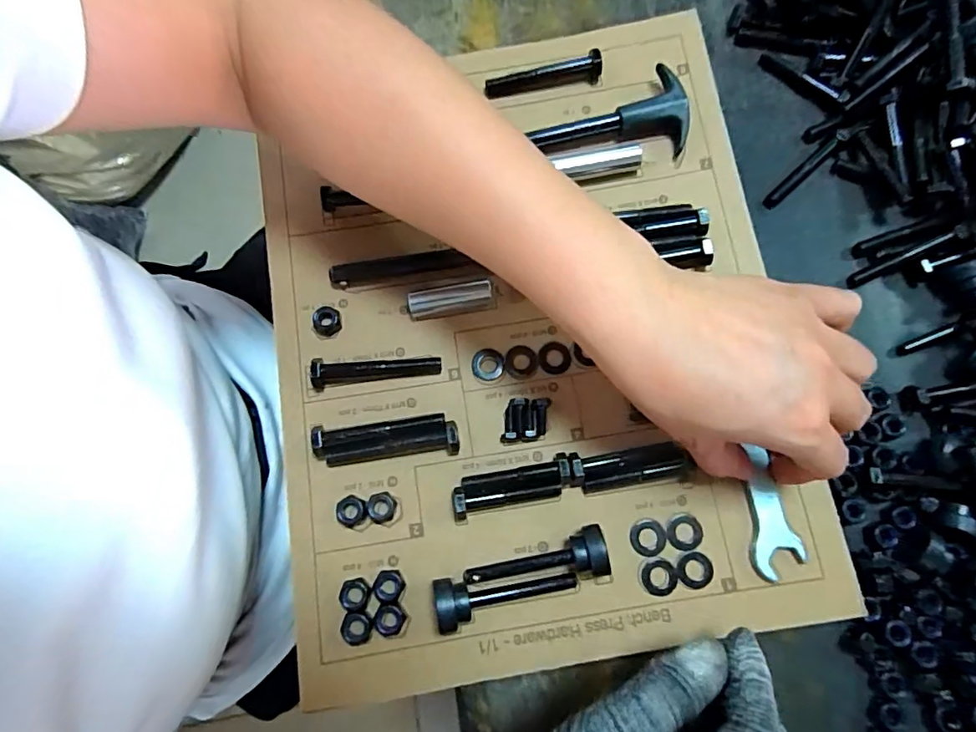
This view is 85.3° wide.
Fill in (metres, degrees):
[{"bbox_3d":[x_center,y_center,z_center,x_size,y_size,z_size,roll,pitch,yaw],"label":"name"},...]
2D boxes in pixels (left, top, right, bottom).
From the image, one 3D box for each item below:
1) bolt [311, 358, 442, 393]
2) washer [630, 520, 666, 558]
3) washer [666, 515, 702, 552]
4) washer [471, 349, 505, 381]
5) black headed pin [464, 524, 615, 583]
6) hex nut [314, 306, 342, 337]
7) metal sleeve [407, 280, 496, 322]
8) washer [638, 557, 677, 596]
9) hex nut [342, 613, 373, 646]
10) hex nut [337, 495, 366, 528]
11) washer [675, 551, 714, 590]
[{"bbox_3d":[-0.065,0.003,0.312,0.074,0.017,0.015,-6,78,0],"label":"bolt"},{"bbox_3d":[0.090,0.096,0.296,0.019,0.004,0.020,0,78,1],"label":"washer"},{"bbox_3d":[0.110,0.093,0.295,0.020,0.004,0.018,-40,80,-6],"label":"washer"},{"bbox_3d":[0.000,-0.001,0.320,0.019,0.004,0.019,3,78,2],"label":"washer"},{"bbox_3d":[0.025,0.105,0.287,0.076,0.020,0.027,-7,78,0],"label":"black headed pin"},{"bbox_3d":[-0.097,-0.027,0.322,0.015,0.011,0.017,14,79,4],"label":"hex nut"},{"bbox_3d":[-0.022,-0.040,0.324,0.051,0.013,0.015,-9,78,0],"label":"metal sleeve"},{"bbox_3d":[0.094,0.116,0.292,0.021,0.004,0.019,21,80,6],"label":"washer"},{"bbox_3d":[-0.069,0.139,0.279,0.015,0.007,0.017,-1,78,1],"label":"hex nut"},{"bbox_3d":[-0.076,0.082,0.296,0.015,0.007,0.017,27,80,7],"label":"hex nut"},{"bbox_3d":[0.114,0.113,0.291,0.020,0.004,0.019,0,78,1],"label":"washer"}]

